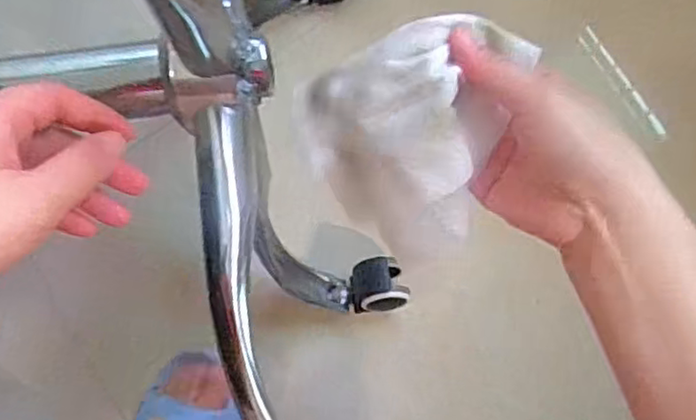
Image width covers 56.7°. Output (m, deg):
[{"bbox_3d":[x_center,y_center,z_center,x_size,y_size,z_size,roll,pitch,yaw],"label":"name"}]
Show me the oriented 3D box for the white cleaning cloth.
[{"bbox_3d":[0.022,-0.041,0.320,0.101,0.055,0.110,17,85,5],"label":"white cleaning cloth"}]

